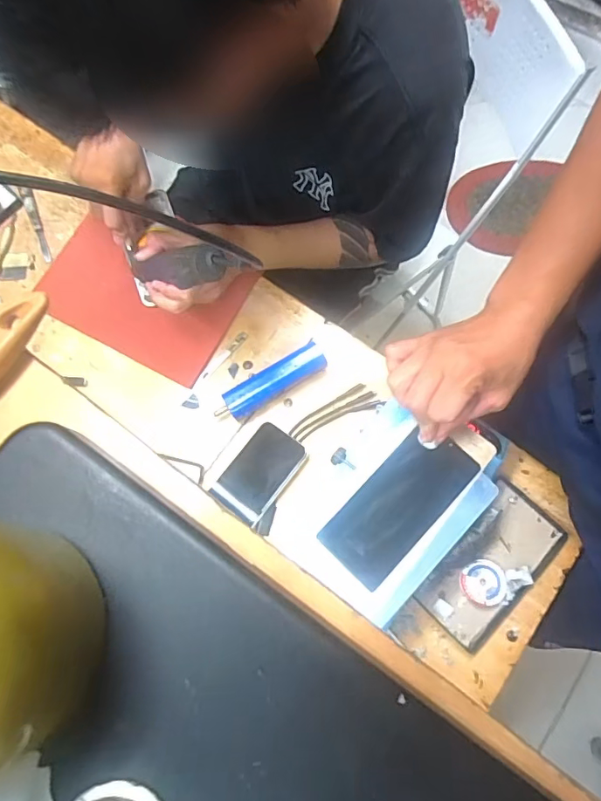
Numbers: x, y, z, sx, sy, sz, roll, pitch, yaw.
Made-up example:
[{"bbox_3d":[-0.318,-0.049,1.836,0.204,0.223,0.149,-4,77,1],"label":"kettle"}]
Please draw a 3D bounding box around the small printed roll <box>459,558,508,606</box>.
[{"bbox_3d":[0.202,0.203,0.550,0.047,0.014,0.047,0,75,1],"label":"small printed roll"}]

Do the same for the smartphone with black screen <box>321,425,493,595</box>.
[{"bbox_3d":[0.099,0.085,0.450,0.169,0.010,0.075,-39,78,-9],"label":"smartphone with black screen"}]

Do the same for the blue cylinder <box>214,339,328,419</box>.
[{"bbox_3d":[-0.036,-0.022,0.612,0.145,0.027,0.036,-30,77,-7],"label":"blue cylinder"}]

